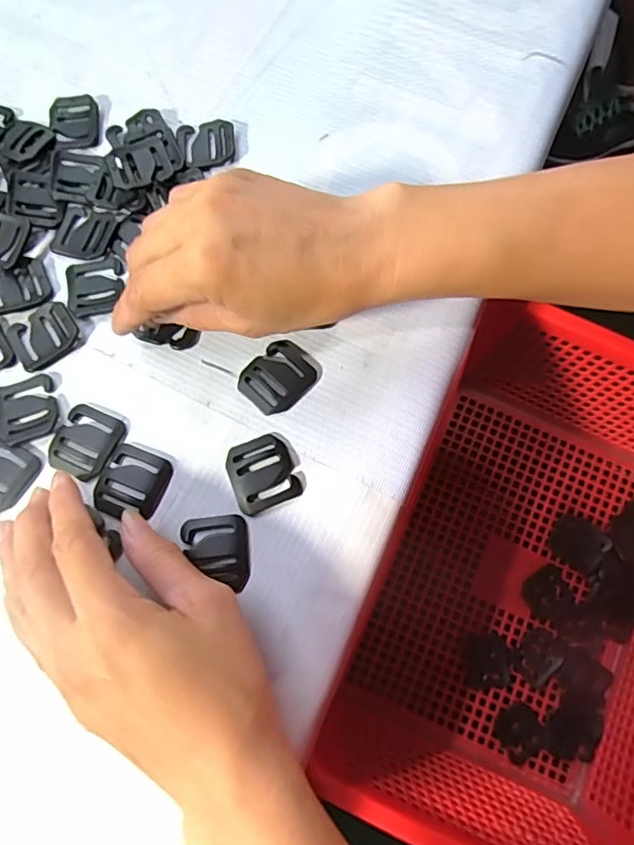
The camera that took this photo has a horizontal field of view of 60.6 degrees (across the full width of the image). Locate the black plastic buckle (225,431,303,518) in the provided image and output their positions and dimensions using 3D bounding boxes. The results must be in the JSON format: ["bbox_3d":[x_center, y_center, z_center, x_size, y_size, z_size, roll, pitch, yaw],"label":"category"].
[{"bbox_3d":[-0.027,0.024,0.266,0.031,0.004,0.036,-21,74,-4],"label":"black plastic buckle"}]

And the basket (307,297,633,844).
[{"bbox_3d":[0.153,0.111,0.349,0.238,0.115,0.298,23,75,6],"label":"basket"}]

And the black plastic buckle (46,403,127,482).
[{"bbox_3d":[-0.117,0.009,0.273,0.031,0.004,0.035,25,76,9],"label":"black plastic buckle"}]

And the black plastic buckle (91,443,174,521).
[{"bbox_3d":[-0.090,0.030,0.266,0.032,0.004,0.035,19,75,7],"label":"black plastic buckle"}]

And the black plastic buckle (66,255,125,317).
[{"bbox_3d":[-0.121,-0.075,0.295,0.031,0.004,0.032,-13,74,-2],"label":"black plastic buckle"}]

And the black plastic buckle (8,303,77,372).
[{"bbox_3d":[-0.146,-0.047,0.289,0.034,0.004,0.030,-33,76,-8],"label":"black plastic buckle"}]

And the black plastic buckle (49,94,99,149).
[{"bbox_3d":[-0.148,-0.182,0.328,0.029,0.005,0.035,-5,74,0],"label":"black plastic buckle"}]

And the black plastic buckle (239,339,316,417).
[{"bbox_3d":[-0.020,-0.024,0.279,0.031,0.004,0.038,43,79,13],"label":"black plastic buckle"}]

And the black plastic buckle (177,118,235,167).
[{"bbox_3d":[-0.065,-0.164,0.318,0.032,0.006,0.033,-12,74,-2],"label":"black plastic buckle"}]

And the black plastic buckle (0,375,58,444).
[{"bbox_3d":[-0.149,-0.006,0.279,0.030,0.004,0.032,-19,74,-4],"label":"black plastic buckle"}]

